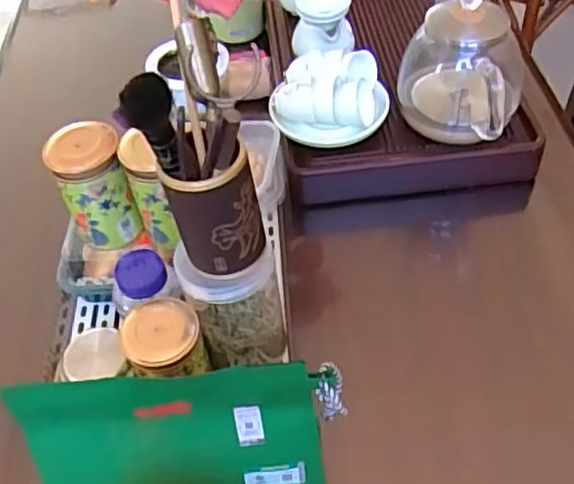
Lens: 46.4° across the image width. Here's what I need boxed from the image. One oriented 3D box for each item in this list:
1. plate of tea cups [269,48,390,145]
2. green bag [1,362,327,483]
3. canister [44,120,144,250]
[{"bbox_3d":[0.054,-0.181,0.824,0.141,0.058,0.122,2,49,7],"label":"plate of tea cups"},{"bbox_3d":[-0.084,0.176,0.538,0.222,0.180,0.018,-8,29,-2],"label":"green bag"},{"bbox_3d":[-0.186,-0.052,0.650,0.068,0.114,0.060,-23,51,-14],"label":"canister"}]

